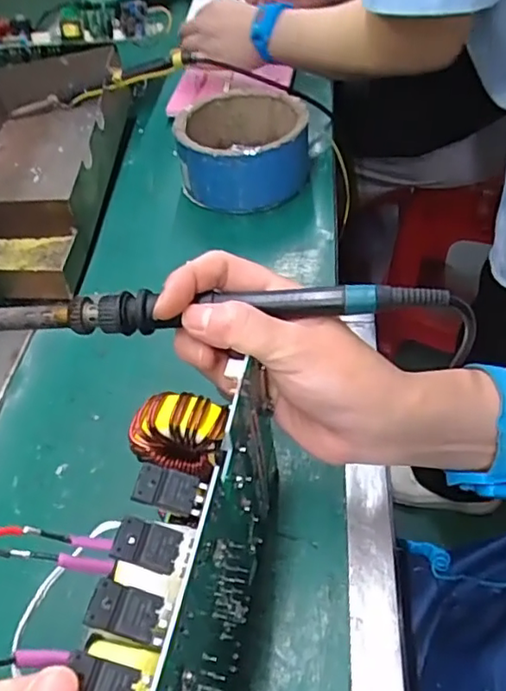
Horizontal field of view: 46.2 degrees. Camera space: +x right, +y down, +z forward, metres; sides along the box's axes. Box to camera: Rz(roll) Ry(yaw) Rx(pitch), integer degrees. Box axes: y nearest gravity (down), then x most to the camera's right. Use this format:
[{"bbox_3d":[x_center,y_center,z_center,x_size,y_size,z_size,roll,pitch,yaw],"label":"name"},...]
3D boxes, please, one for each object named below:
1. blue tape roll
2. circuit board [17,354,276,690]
[{"bbox_3d":[-0.009,-0.185,0.567,0.117,0.065,0.124,-4,47,4],"label":"blue tape roll"},{"bbox_3d":[-0.042,0.130,0.234,0.050,0.134,0.236,6,49,11],"label":"circuit board"}]

